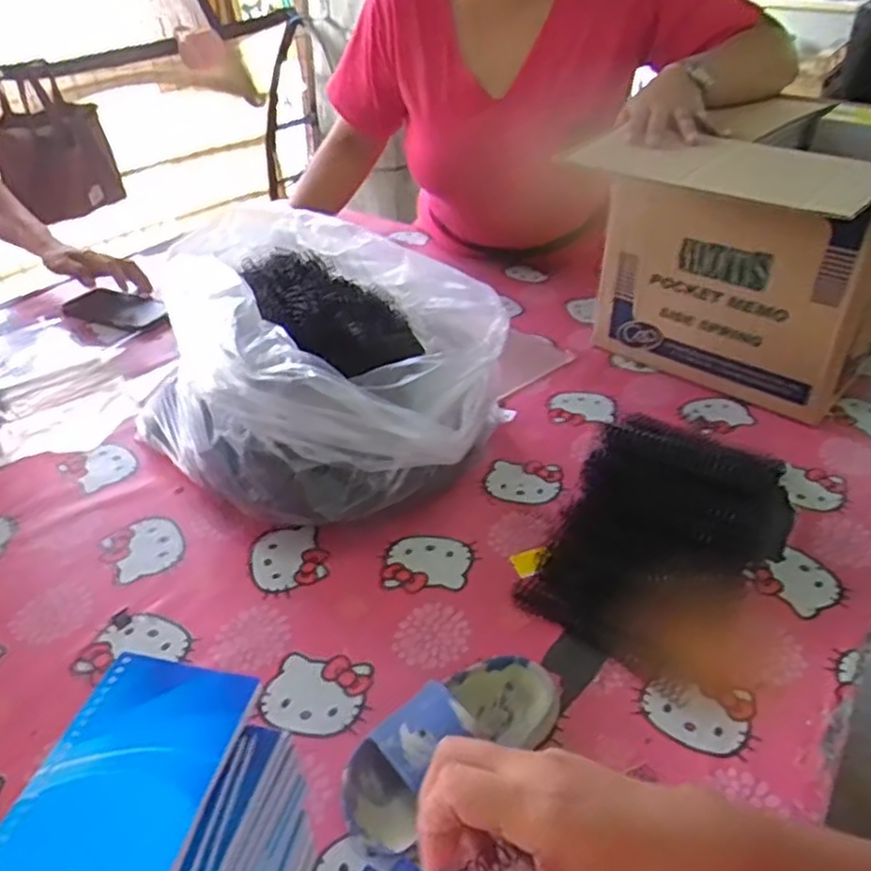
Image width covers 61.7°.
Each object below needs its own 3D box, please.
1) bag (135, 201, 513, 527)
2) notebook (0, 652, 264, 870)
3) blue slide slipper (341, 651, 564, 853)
[{"bbox_3d":[-0.111,-0.052,0.734,0.329,0.213,0.283,8,37,12],"label":"bag"},{"bbox_3d":[-0.144,0.161,0.335,0.082,0.009,0.131,8,37,11],"label":"notebook"},{"bbox_3d":[0.013,0.204,0.509,0.174,0.059,0.071,-23,41,-28],"label":"blue slide slipper"}]

